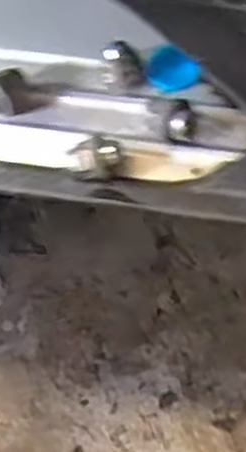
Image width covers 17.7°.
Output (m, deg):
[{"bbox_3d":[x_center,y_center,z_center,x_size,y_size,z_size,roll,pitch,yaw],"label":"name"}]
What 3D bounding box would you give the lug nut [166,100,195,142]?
[{"bbox_3d":[0.035,-0.063,0.486,0.017,0.019,0.022,2,64,2],"label":"lug nut"}]

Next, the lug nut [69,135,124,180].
[{"bbox_3d":[-0.016,-0.040,0.478,0.032,0.022,0.026,1,64,2],"label":"lug nut"}]

